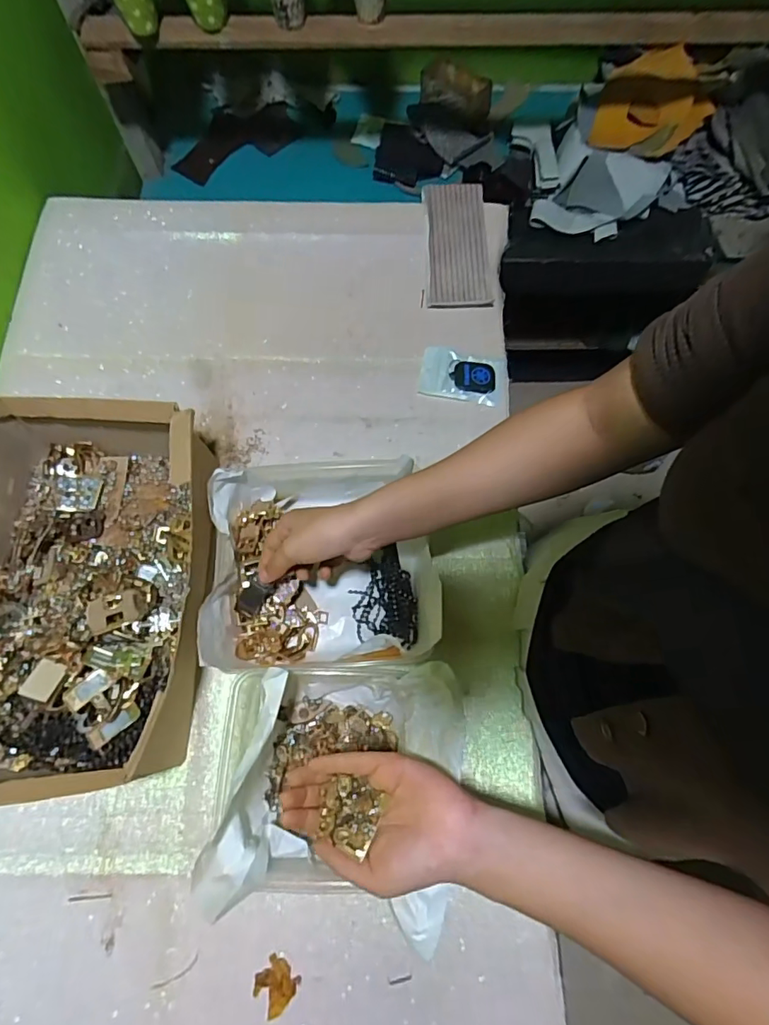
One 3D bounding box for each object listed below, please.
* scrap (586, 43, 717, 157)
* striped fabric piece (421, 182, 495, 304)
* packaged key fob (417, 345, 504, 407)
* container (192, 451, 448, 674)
[{"bbox_3d":[0.430,-0.661,0.829,0.162,0.049,0.198,16,71,5],"label":"scrap"},{"bbox_3d":[0.098,-0.346,0.676,0.088,0.040,0.170,0,71,-3],"label":"striped fabric piece"},{"bbox_3d":[0.093,-0.164,0.628,0.096,0.018,0.064,10,71,1],"label":"packaged key fob"},{"bbox_3d":[-0.057,0.036,0.516,0.216,0.074,0.223,-2,71,-3],"label":"container"}]

